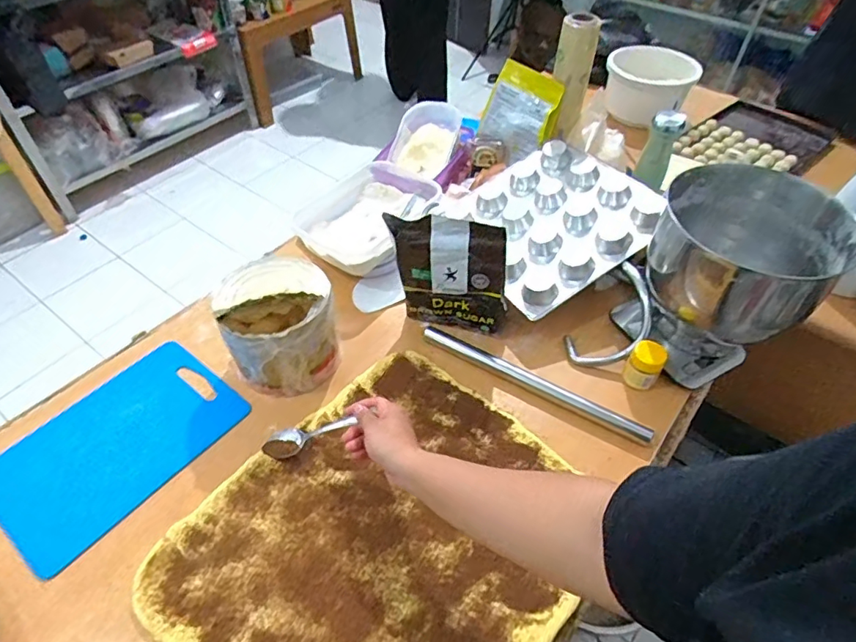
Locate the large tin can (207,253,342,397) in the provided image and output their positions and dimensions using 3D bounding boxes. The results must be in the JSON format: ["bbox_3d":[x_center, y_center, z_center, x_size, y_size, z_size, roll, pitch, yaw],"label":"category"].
[{"bbox_3d":[-0.209,-0.001,0.740,0.144,0.145,0.158,1,48,-1],"label":"large tin can"}]

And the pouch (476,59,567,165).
[{"bbox_3d":[0.174,-0.405,1.032,0.158,0.166,0.036,38,31,22],"label":"pouch"}]

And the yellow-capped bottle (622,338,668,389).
[{"bbox_3d":[0.313,0.063,0.758,0.047,0.068,0.042,26,55,22],"label":"yellow-capped bottle"}]

